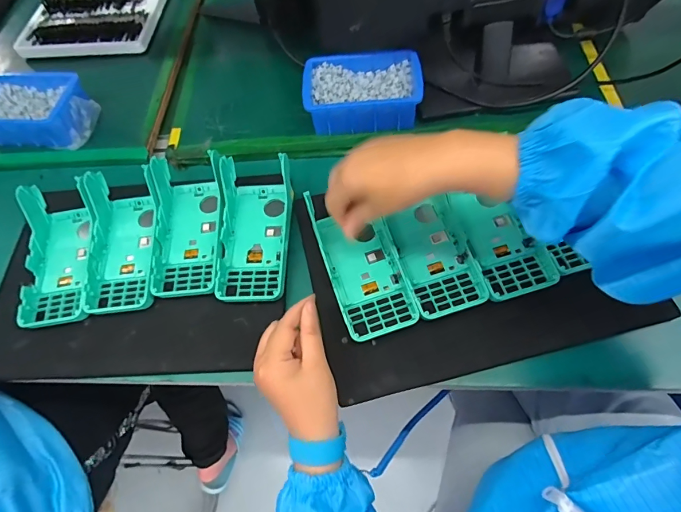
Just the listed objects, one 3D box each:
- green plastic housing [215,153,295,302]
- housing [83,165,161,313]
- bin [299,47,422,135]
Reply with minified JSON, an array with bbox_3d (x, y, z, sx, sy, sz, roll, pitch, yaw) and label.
[{"bbox_3d":[-0.100,-0.033,0.453,0.080,0.048,0.162,0,61,3],"label":"green plastic housing"},{"bbox_3d":[-0.258,-0.020,0.468,0.085,0.053,0.170,-4,61,1],"label":"housing"},{"bbox_3d":[0.028,-0.216,0.529,0.151,0.053,0.103,-2,61,2],"label":"bin"}]

